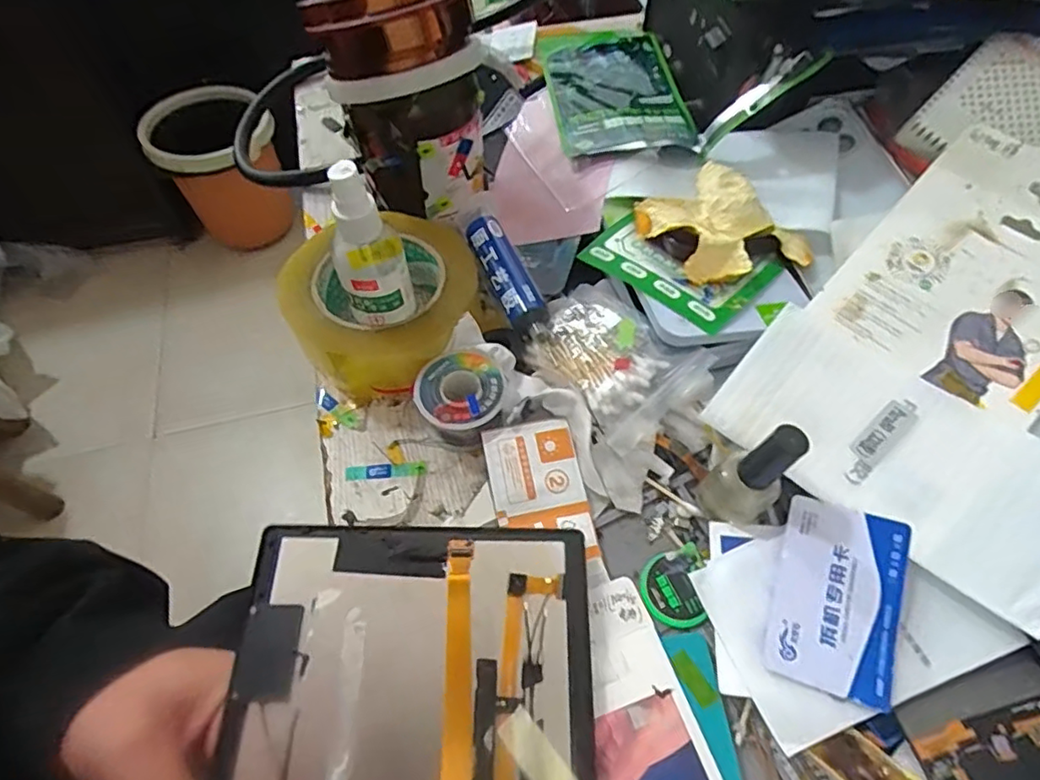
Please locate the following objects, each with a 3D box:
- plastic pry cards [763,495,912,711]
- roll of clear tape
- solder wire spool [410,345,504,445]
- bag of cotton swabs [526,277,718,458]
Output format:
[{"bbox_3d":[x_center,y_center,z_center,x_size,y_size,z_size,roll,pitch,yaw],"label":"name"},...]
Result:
[{"bbox_3d":[0.150,0.097,0.278,0.054,0.004,0.085,14,67,18],"label":"plastic pry cards"},{"bbox_3d":[-0.087,-0.055,0.382,0.113,0.050,0.109,0,58,0],"label":"roll of clear tape"},{"bbox_3d":[-0.035,0.007,0.356,0.051,0.032,0.052,0,58,0],"label":"solder wire spool"},{"bbox_3d":[0.053,-0.019,0.354,0.071,0.025,0.099,-43,62,-5],"label":"bag of cotton swabs"}]

